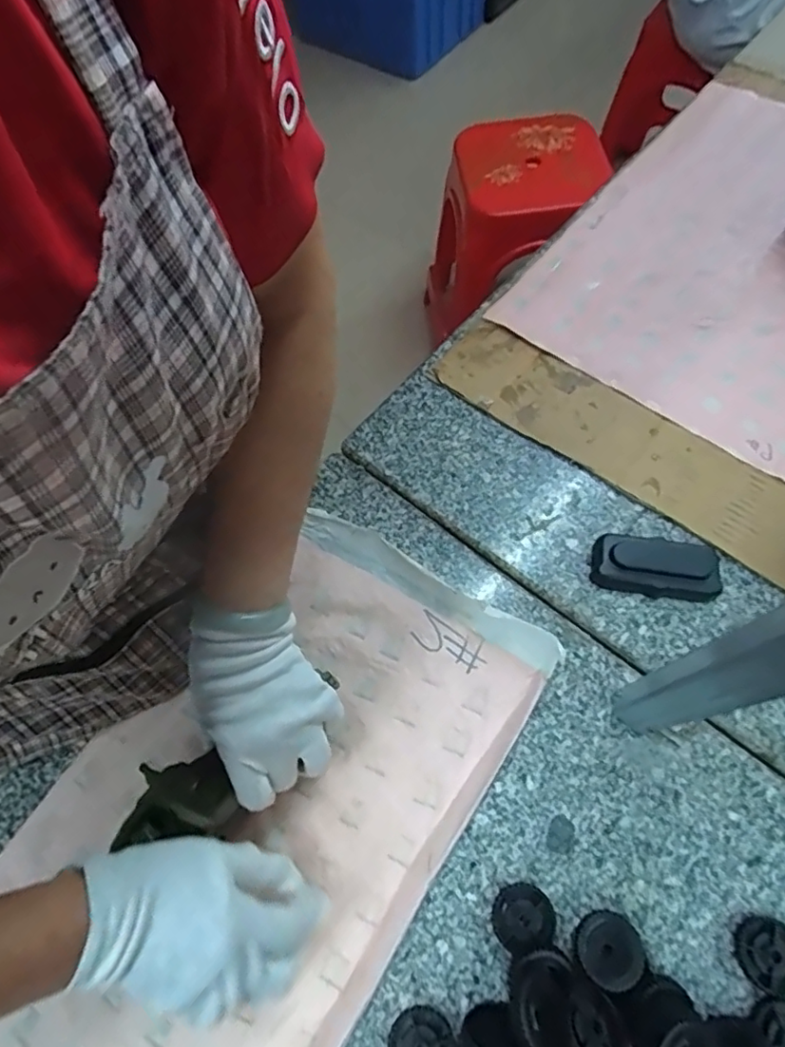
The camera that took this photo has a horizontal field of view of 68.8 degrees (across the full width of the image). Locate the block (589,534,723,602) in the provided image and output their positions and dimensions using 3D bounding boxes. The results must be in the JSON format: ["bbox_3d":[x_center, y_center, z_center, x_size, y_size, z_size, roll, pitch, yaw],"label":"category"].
[{"bbox_3d":[0.234,0.038,0.512,0.107,0.022,0.057,2,66,4],"label":"block"}]

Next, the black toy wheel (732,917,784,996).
[{"bbox_3d":[0.262,0.299,0.397,0.043,0.013,0.043,-1,66,2],"label":"black toy wheel"}]

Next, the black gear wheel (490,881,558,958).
[{"bbox_3d":[0.094,0.286,0.416,0.043,0.008,0.041,-9,53,12],"label":"black gear wheel"}]

